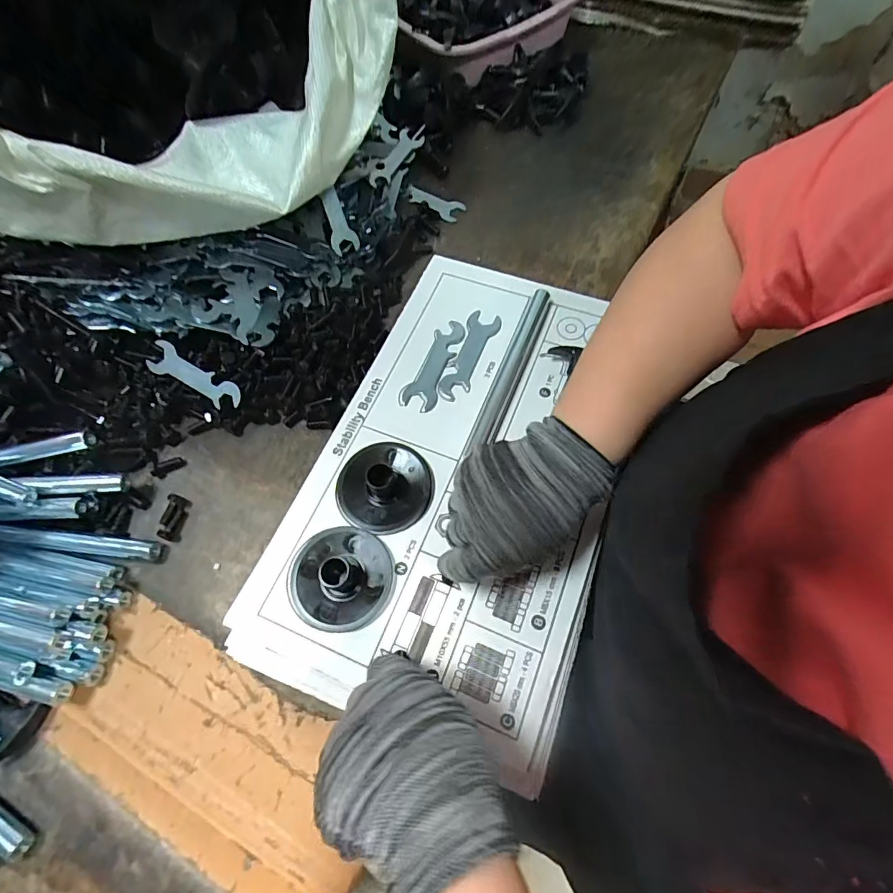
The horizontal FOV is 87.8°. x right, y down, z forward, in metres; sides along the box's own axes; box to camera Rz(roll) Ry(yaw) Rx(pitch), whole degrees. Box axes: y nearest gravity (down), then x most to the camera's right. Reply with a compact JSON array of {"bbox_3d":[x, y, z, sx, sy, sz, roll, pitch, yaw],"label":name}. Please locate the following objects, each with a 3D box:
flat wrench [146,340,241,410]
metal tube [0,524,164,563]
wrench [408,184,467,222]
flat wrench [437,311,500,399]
[{"bbox_3d":[-0.214,-0.059,0.393,0.091,0.005,0.026,31,93,8],"label":"flat wrench"},{"bbox_3d":[-0.304,0.072,0.356,0.165,0.017,0.015,5,66,5],"label":"metal tube"},{"bbox_3d":[-0.015,-0.266,0.509,0.071,0.004,0.024,27,86,16],"label":"wrench"},{"bbox_3d":[0.020,-0.080,0.406,0.029,0.004,0.094,19,68,10],"label":"flat wrench"}]

